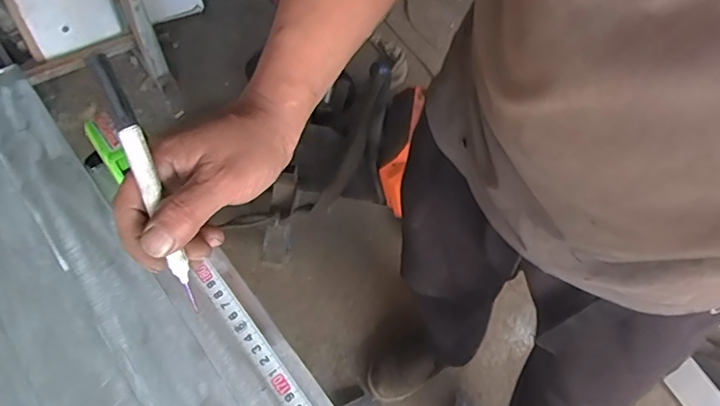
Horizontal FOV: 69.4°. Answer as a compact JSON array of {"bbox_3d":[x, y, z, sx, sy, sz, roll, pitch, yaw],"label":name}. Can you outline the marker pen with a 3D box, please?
[{"bbox_3d":[-0.126,-0.008,0.315,0.013,0.159,0.009,-19,21,-15],"label":"marker pen"}]

